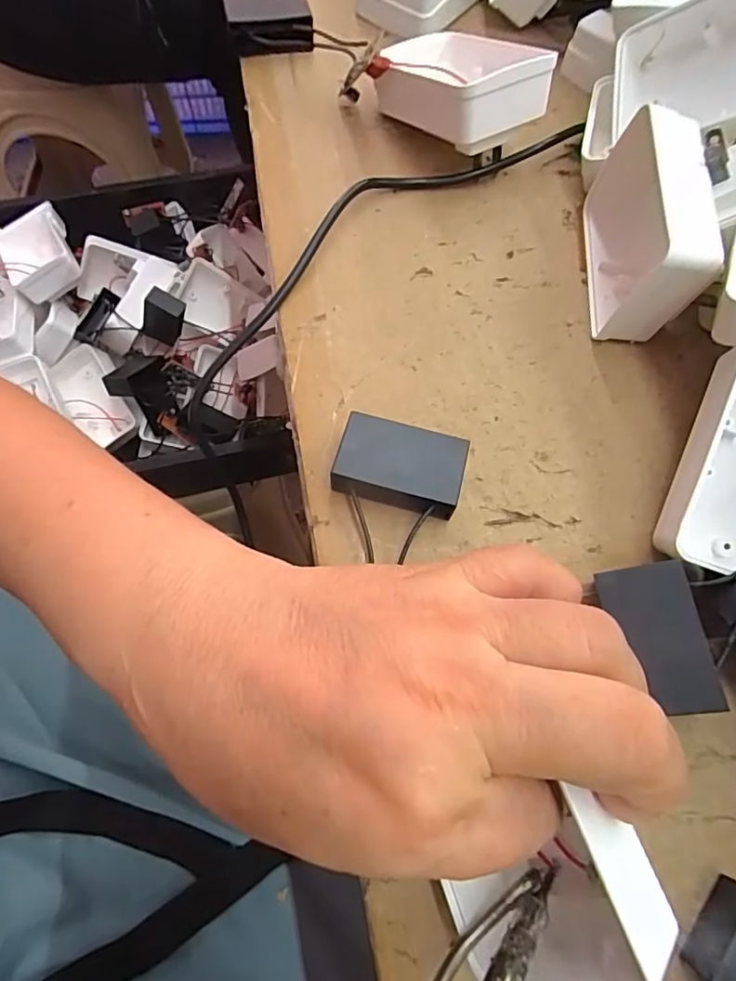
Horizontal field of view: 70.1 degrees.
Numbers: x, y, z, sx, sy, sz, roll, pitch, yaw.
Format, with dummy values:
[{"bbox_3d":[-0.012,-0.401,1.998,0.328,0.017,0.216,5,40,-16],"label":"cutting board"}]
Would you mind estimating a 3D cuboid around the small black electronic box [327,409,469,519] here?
[{"bbox_3d":[0.012,-0.008,0.207,0.048,0.020,0.033,15,69,5],"label":"small black electronic box"}]

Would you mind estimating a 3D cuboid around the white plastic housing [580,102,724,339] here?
[{"bbox_3d":[0.124,-0.119,0.232,0.029,0.062,0.090,6,68,1],"label":"white plastic housing"}]

